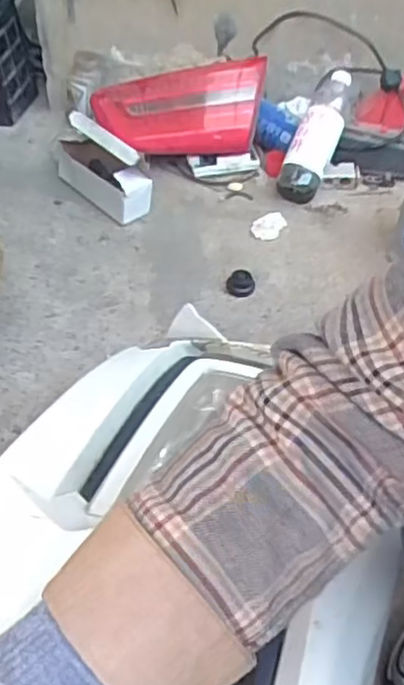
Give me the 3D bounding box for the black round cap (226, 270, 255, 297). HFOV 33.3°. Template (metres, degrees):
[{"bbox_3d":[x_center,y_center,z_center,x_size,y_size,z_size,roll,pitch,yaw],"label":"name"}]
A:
[{"bbox_3d":[0.053,-0.086,0.939,0.036,0.020,0.042,-6,49,-6],"label":"black round cap"}]

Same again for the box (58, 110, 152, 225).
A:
[{"bbox_3d":[-0.149,-0.258,1.003,0.159,0.107,0.063,33,56,24],"label":"box"}]

